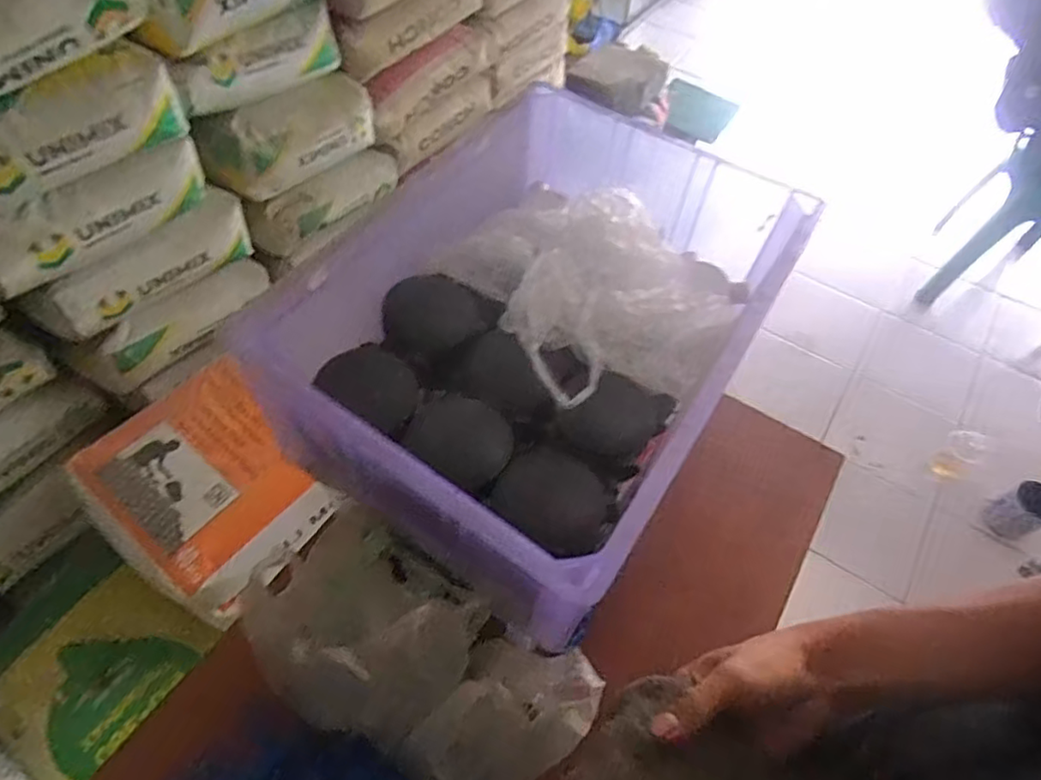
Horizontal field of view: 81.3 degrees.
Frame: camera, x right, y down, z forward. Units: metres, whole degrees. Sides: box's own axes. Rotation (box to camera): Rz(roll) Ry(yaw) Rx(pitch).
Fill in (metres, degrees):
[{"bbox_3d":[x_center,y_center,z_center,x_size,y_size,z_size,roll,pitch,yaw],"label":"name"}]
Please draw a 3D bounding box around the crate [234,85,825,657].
[{"bbox_3d":[0.011,-0.074,0.530,0.339,0.143,0.412,29,59,16],"label":"crate"}]

